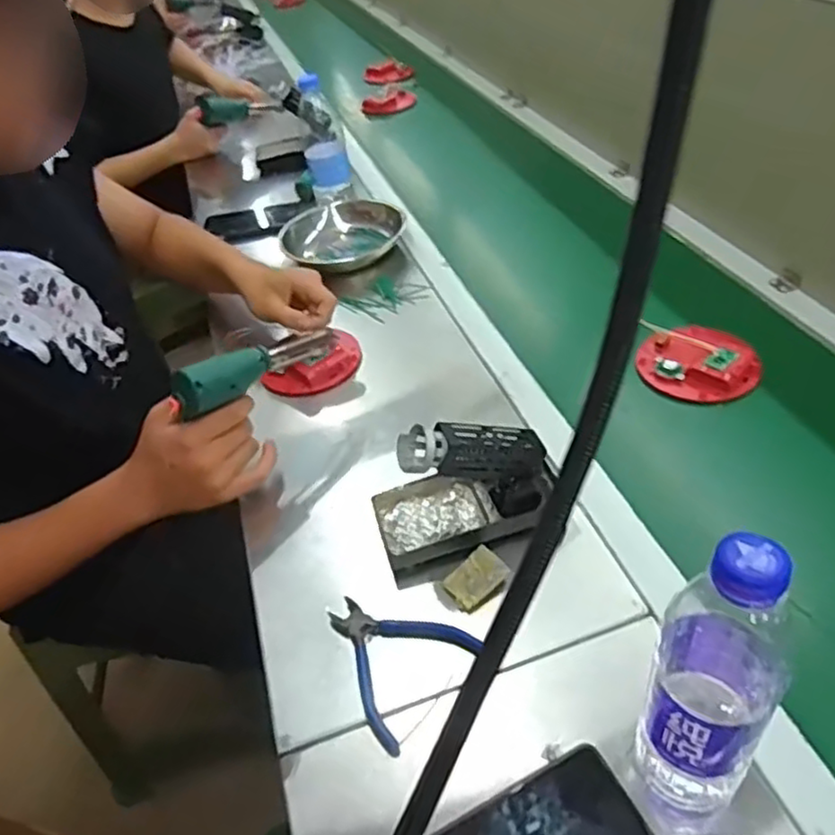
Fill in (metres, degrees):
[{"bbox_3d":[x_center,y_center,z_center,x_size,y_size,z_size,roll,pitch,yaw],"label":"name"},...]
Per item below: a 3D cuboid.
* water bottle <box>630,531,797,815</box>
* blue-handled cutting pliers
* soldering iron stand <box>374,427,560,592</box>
[{"bbox_3d":[0.160,0.138,0.363,0.061,0.216,0.071,19,50,29],"label":"water bottle"},{"bbox_3d":[-0.026,0.183,0.526,0.114,0.012,0.104,26,53,33],"label":"blue-handled cutting pliers"},{"bbox_3d":[0.040,0.051,0.577,0.161,0.111,0.085,-16,42,-6],"label":"soldering iron stand"}]

